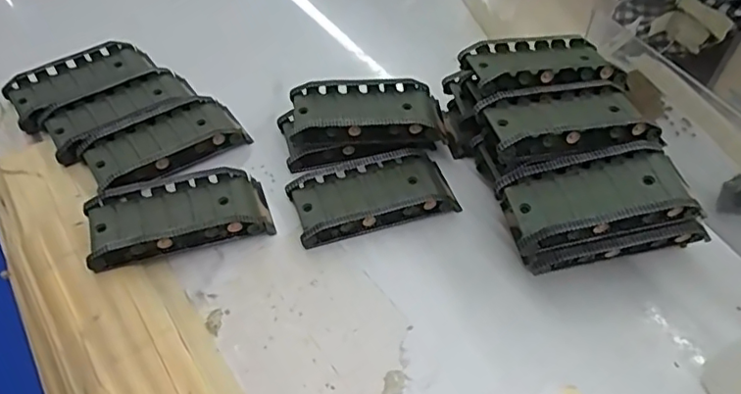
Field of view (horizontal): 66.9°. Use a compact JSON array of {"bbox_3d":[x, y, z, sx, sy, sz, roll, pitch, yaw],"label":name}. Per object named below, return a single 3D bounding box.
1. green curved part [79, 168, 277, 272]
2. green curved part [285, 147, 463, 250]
[{"bbox_3d":[-0.108,0.009,0.320,0.095,0.023,0.045,-13,52,-14],"label":"green curved part"},{"bbox_3d":[0.001,-0.002,0.339,0.094,0.020,0.044,-13,52,-14],"label":"green curved part"}]

